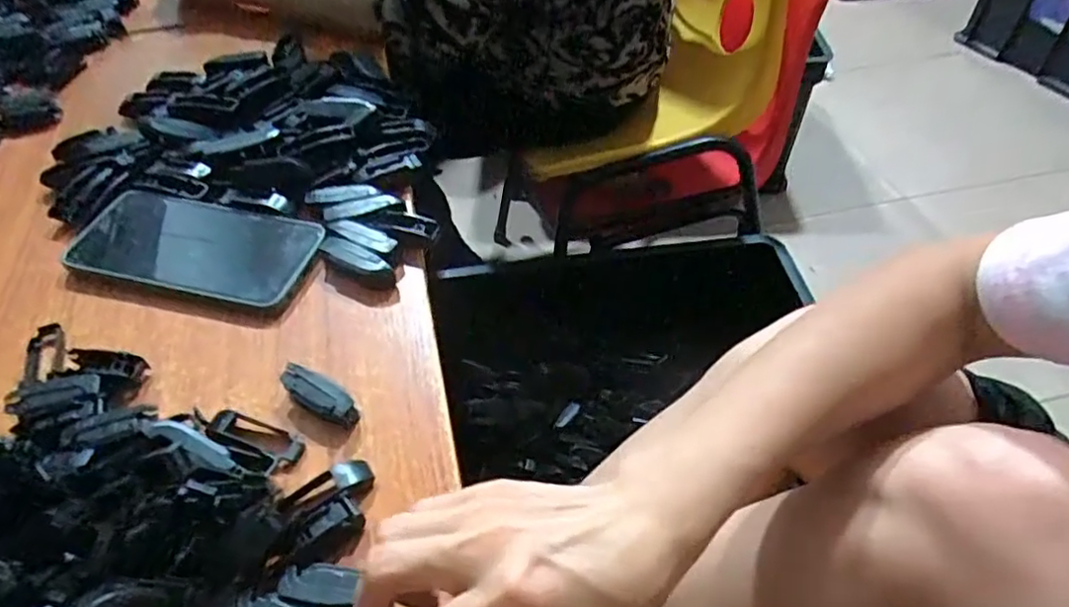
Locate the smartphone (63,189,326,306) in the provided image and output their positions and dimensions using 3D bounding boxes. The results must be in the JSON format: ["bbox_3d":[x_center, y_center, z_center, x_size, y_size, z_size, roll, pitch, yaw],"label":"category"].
[{"bbox_3d":[-0.232,-0.040,0.436,0.167,0.010,0.075,11,51,11],"label":"smartphone"}]

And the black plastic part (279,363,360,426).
[{"bbox_3d":[-0.120,0.051,0.352,0.048,0.017,0.016,24,55,21],"label":"black plastic part"}]

